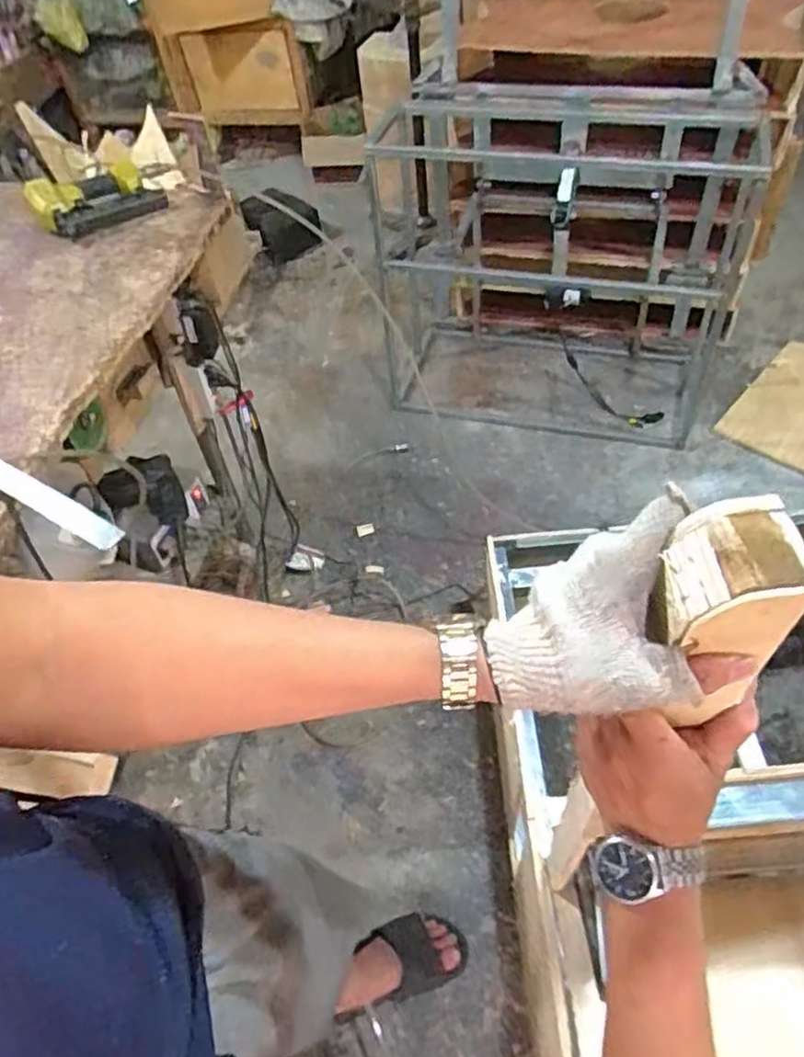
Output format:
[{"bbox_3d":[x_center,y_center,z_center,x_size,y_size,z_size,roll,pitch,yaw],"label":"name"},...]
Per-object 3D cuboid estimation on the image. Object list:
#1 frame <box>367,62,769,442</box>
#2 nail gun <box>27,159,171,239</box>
[{"bbox_3d":[0.351,-0.647,1.745,0.929,0.714,0.425,12,53,14],"label":"frame"},{"bbox_3d":[-0.533,-0.576,1.252,0.216,0.062,0.165,-23,53,-13],"label":"nail gun"}]

